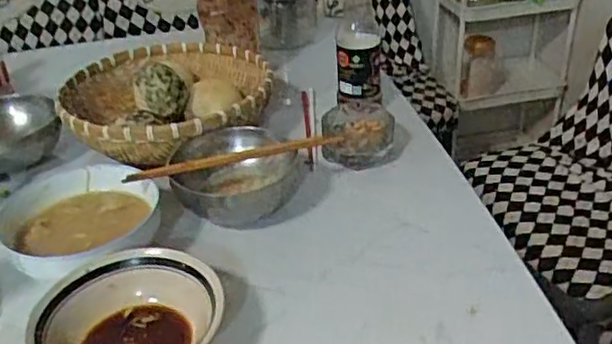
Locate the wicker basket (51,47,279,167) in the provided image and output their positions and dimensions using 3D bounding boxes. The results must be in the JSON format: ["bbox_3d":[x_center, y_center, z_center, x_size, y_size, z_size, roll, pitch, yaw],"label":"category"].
[{"bbox_3d":[-0.198,-0.104,0.940,0.292,0.084,0.302,-11,33,-11],"label":"wicker basket"}]

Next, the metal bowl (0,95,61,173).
[{"bbox_3d":[-0.416,-0.053,0.904,0.138,0.063,0.138,-3,33,2],"label":"metal bowl"}]

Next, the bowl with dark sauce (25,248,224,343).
[{"bbox_3d":[-0.159,0.143,0.597,0.168,0.058,0.150,-11,33,-11],"label":"bowl with dark sauce"}]

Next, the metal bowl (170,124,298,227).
[{"bbox_3d":[-0.082,0.012,0.778,0.144,0.078,0.140,-3,33,2],"label":"metal bowl"}]

